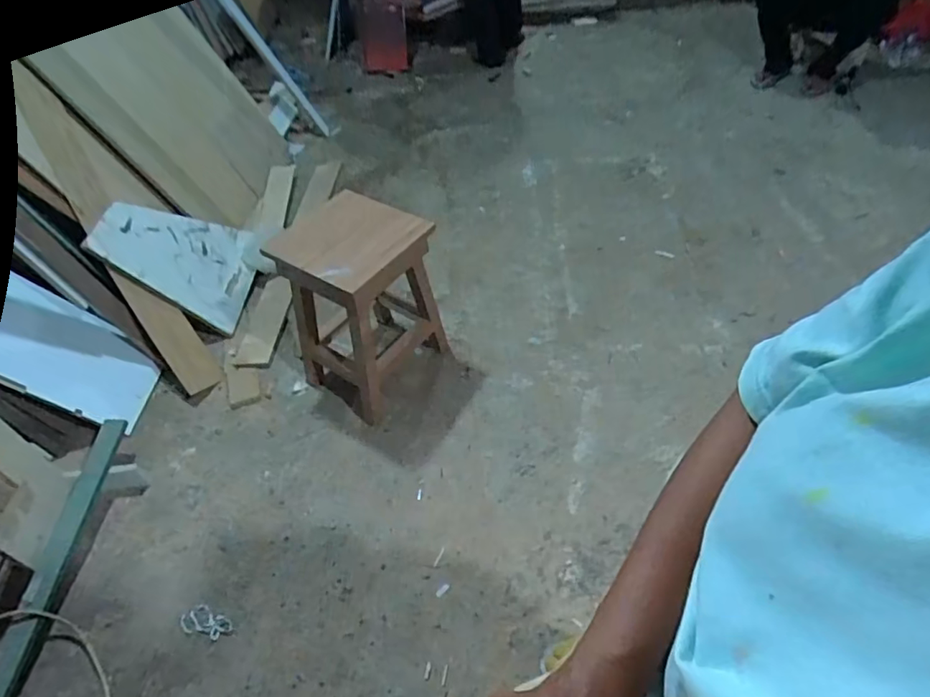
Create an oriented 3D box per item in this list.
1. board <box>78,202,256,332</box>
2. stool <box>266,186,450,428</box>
[{"bbox_3d":[-0.883,-0.316,1.749,0.029,0.459,0.380,-15,49,36],"label":"board"},{"bbox_3d":[-0.264,-0.127,1.481,0.277,0.496,0.370,24,53,24],"label":"stool"}]

